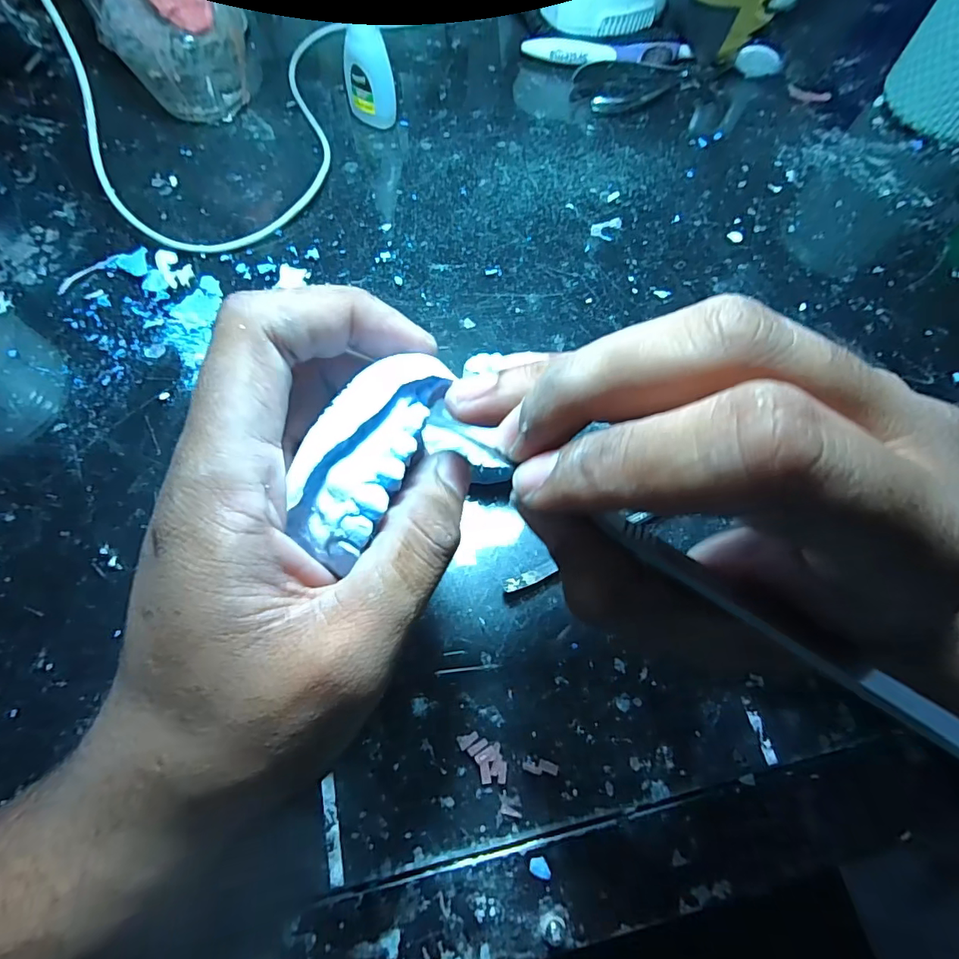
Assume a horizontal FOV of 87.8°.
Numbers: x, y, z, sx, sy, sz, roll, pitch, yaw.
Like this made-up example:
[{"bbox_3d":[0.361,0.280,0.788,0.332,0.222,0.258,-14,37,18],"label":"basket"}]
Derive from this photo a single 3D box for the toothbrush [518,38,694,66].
[{"bbox_3d":[0.093,-0.309,0.364,0.121,0.014,0.016,1,67,-3],"label":"toothbrush"}]

